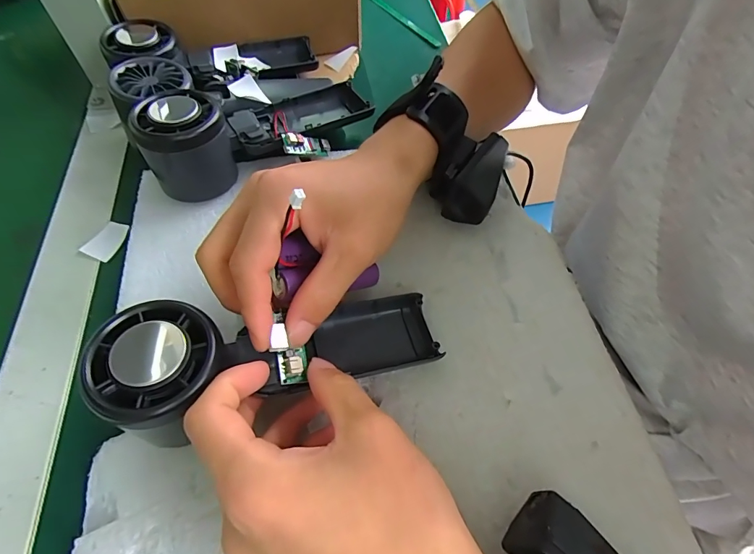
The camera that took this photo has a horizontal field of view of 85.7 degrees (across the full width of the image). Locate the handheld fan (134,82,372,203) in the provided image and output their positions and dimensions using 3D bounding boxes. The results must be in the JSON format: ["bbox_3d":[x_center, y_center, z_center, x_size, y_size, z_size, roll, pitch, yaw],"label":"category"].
[{"bbox_3d":[-0.082,-0.112,0.294,0.163,0.062,0.069,-26,62,-15],"label":"handheld fan"}]

